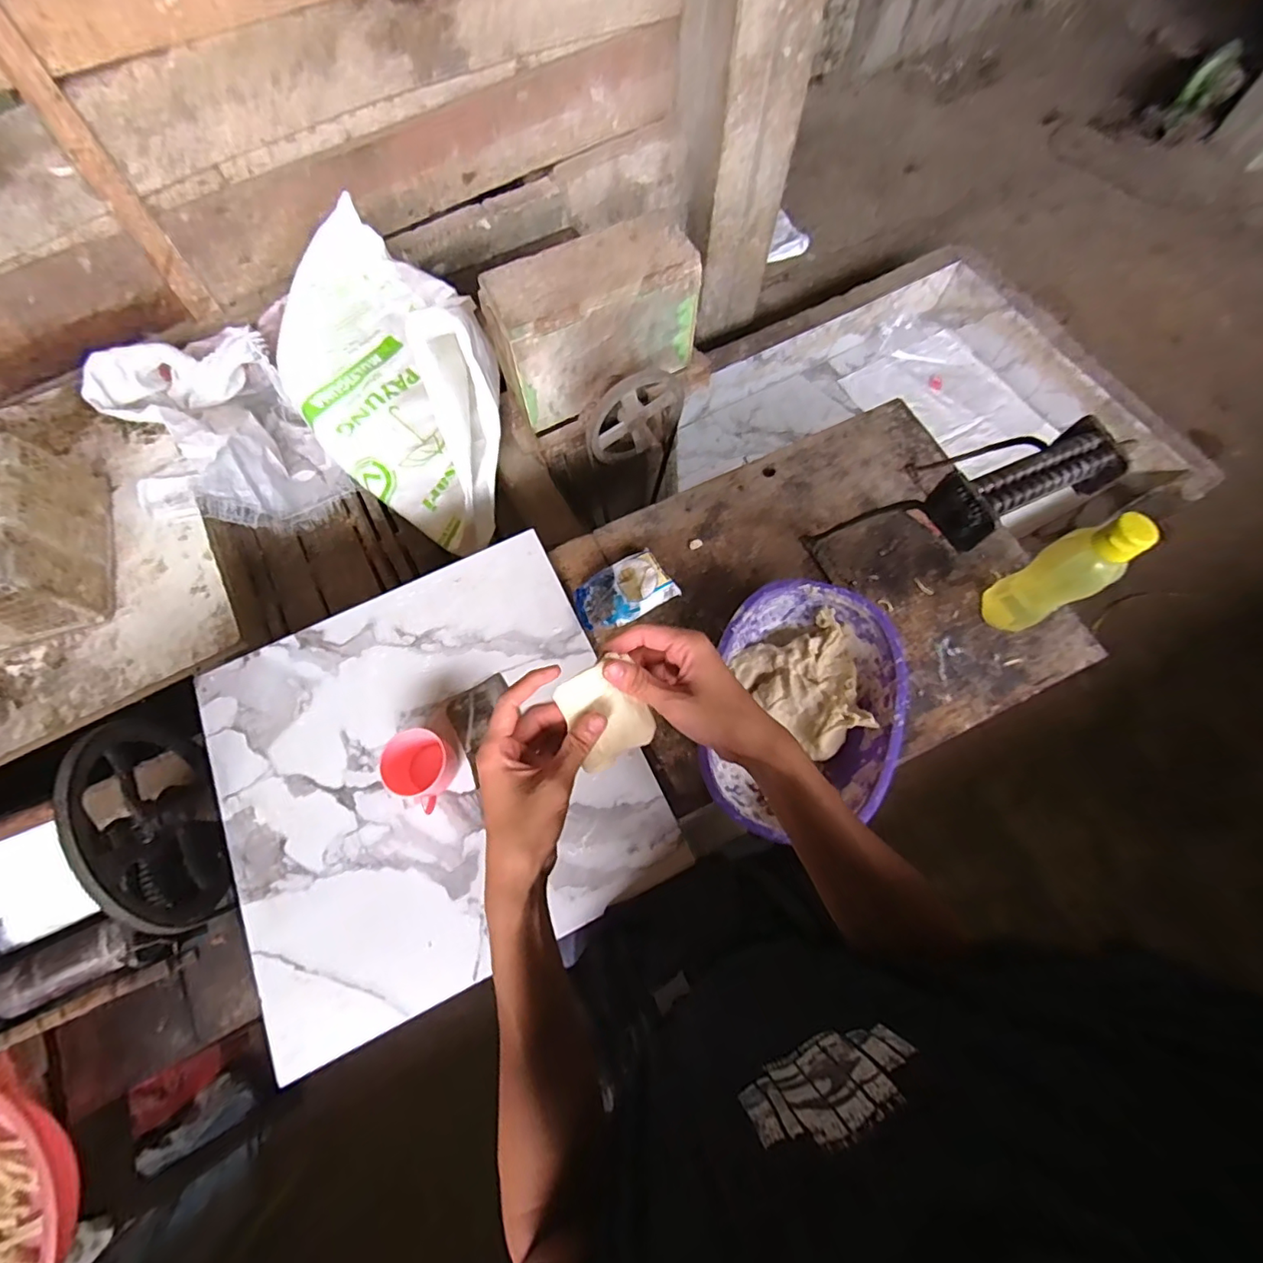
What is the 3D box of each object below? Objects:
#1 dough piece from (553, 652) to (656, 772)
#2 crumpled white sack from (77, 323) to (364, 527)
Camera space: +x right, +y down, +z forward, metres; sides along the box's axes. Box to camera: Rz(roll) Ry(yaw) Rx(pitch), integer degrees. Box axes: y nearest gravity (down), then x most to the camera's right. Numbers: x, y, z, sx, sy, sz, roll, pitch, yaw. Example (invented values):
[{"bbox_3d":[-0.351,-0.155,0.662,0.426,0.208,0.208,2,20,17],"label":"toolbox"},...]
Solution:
[{"bbox_3d":[-0.018,0.062,0.419,0.059,0.007,0.074,-24,100,-6],"label":"dough piece"},{"bbox_3d":[-0.873,-0.434,1.194,0.335,0.265,0.418,-30,71,-11],"label":"crumpled white sack"}]

